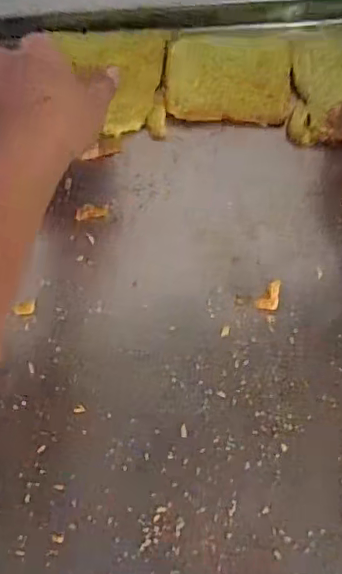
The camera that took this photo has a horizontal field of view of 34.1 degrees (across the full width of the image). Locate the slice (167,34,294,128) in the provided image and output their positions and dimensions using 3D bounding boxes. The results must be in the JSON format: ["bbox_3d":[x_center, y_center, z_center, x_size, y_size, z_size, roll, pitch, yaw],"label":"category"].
[{"bbox_3d":[0.048,-0.171,0.455,0.100,0.019,0.074,3,75,2],"label":"slice"}]

